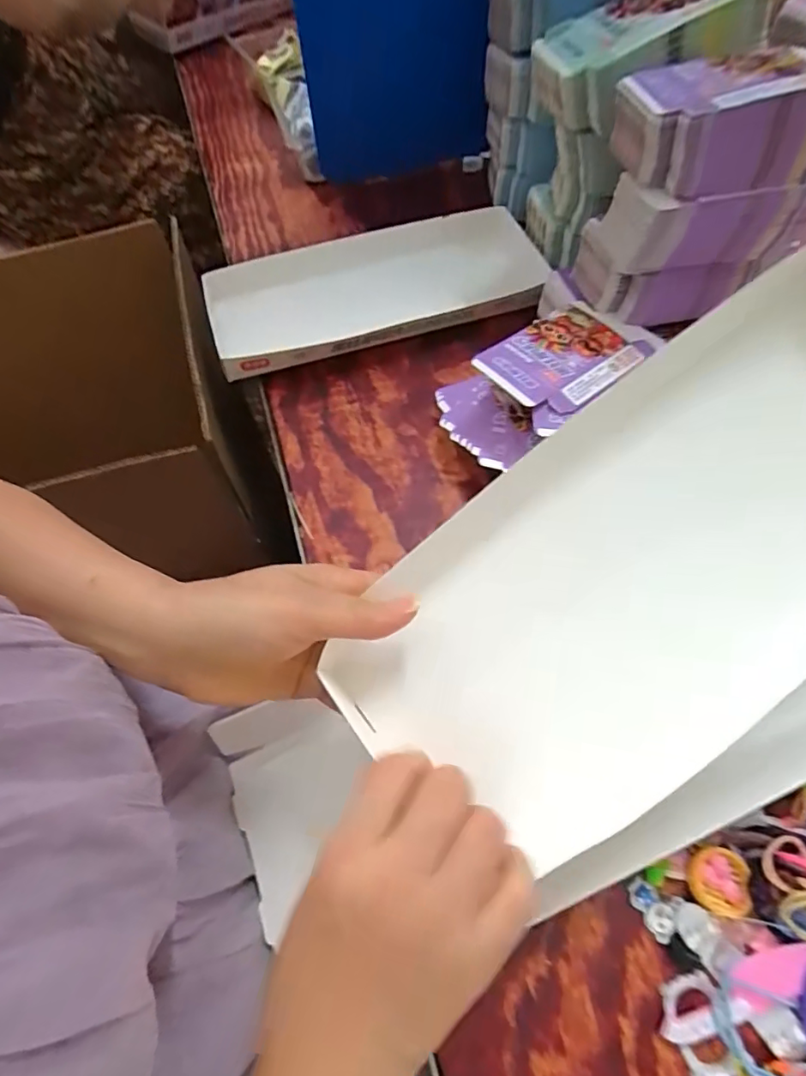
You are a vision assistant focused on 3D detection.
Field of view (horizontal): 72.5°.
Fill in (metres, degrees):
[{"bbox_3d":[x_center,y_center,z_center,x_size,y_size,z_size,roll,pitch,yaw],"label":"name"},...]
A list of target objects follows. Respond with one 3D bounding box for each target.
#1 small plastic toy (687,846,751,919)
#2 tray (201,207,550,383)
[{"bbox_3d":[0.178,0.193,0.310,0.029,0.013,0.032,11,62,10],"label":"small plastic toy"},{"bbox_3d":[-0.028,-0.254,0.563,0.329,0.040,0.143,-18,61,-6],"label":"tray"}]

